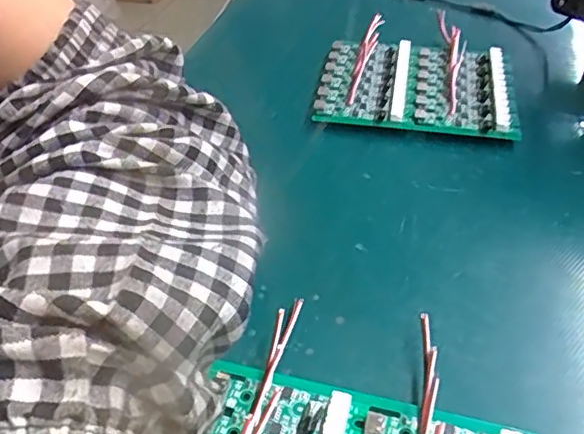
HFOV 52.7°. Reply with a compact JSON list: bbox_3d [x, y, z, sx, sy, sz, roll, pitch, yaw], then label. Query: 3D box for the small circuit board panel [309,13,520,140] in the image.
[{"bbox_3d":[0.083,-0.095,0.400,0.121,0.028,0.113,6,43,9],"label":"small circuit board panel"}]

